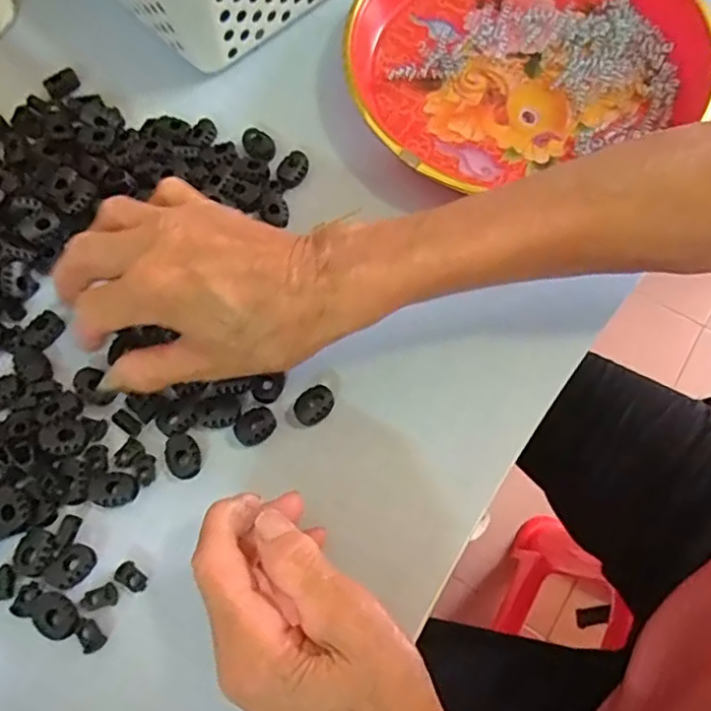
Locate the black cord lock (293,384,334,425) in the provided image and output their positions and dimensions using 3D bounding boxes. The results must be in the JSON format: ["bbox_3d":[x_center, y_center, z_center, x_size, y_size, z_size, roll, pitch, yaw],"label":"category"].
[{"bbox_3d":[-0.021,0.025,0.322,0.018,0.005,0.021,26,73,10],"label":"black cord lock"}]

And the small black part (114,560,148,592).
[{"bbox_3d":[-0.104,0.103,0.290,0.015,0.004,0.010,25,73,10],"label":"small black part"}]

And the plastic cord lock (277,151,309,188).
[{"bbox_3d":[-0.038,-0.112,0.377,0.017,0.006,0.024,25,73,10],"label":"plastic cord lock"}]

